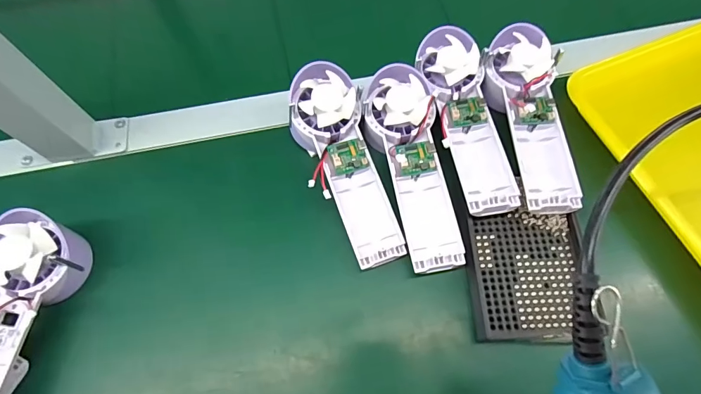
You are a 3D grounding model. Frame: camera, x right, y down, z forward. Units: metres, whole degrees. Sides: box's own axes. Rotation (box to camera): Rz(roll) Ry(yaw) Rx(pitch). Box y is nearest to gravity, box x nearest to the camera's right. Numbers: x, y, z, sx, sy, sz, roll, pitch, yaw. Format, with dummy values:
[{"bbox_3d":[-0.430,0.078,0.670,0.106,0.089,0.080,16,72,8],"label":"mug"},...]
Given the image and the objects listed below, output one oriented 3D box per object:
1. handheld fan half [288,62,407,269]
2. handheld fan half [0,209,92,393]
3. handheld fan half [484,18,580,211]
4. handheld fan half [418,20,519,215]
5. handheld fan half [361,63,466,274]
[{"bbox_3d":[-0.004,-0.028,0.336,0.062,0.024,0.173,-20,83,-7],"label":"handheld fan half"},{"bbox_3d":[-0.250,0.100,0.289,0.064,0.050,0.170,1,67,2],"label":"handheld fan half"},{"bbox_3d":[0.155,-0.071,0.335,0.059,0.027,0.168,1,67,2],"label":"handheld fan half"},{"bbox_3d":[0.098,-0.069,0.336,0.053,0.023,0.171,-8,67,-2],"label":"handheld fan half"},{"bbox_3d":[0.050,-0.026,0.329,0.061,0.040,0.171,-8,67,-2],"label":"handheld fan half"}]

